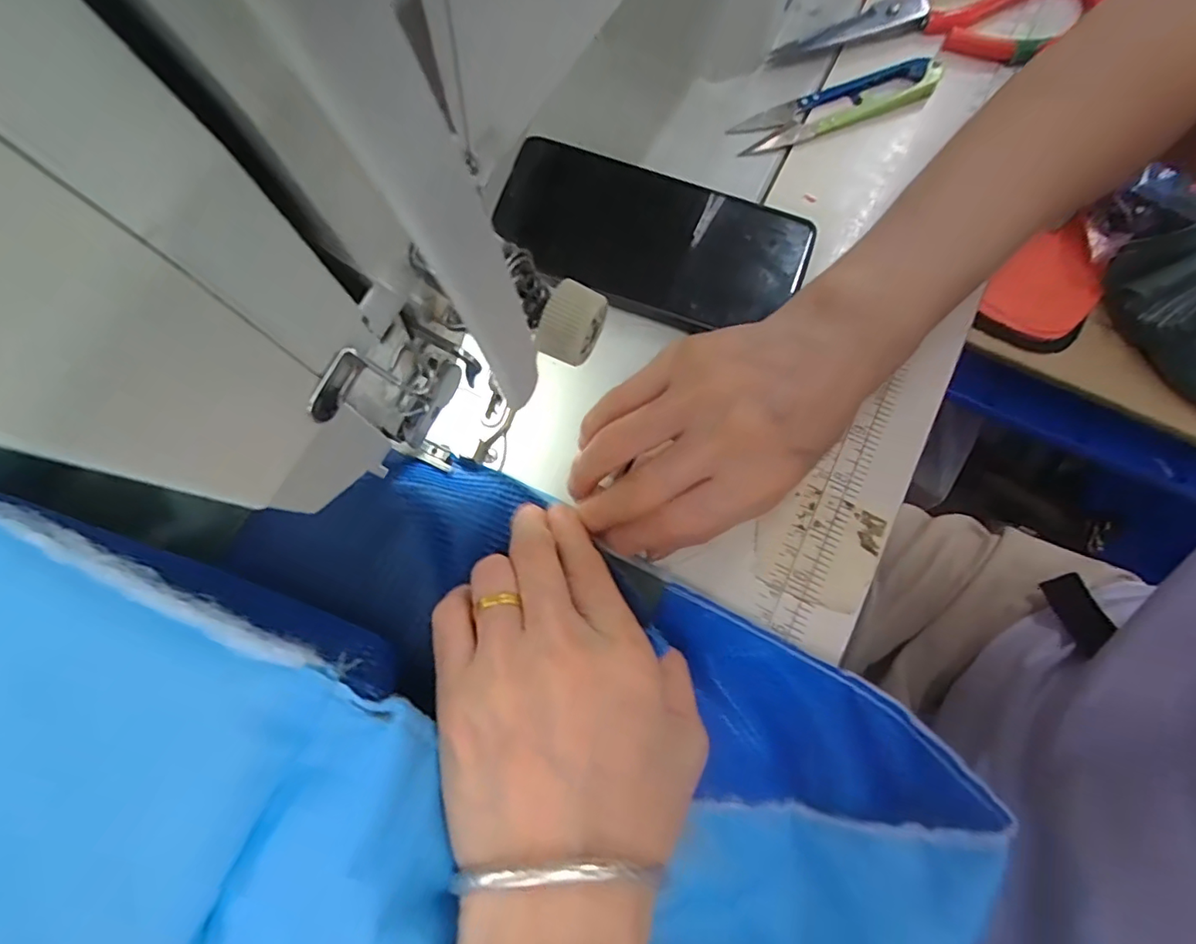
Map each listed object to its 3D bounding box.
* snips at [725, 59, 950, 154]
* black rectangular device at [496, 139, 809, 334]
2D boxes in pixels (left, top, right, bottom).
[{"bbox_3d":[0.137,-0.206,0.304,0.122,0.009,0.028,-19,78,-4],"label":"snips"},{"bbox_3d":[0.025,-0.120,0.279,0.155,0.011,0.076,21,78,4],"label":"black rectangular device"}]

